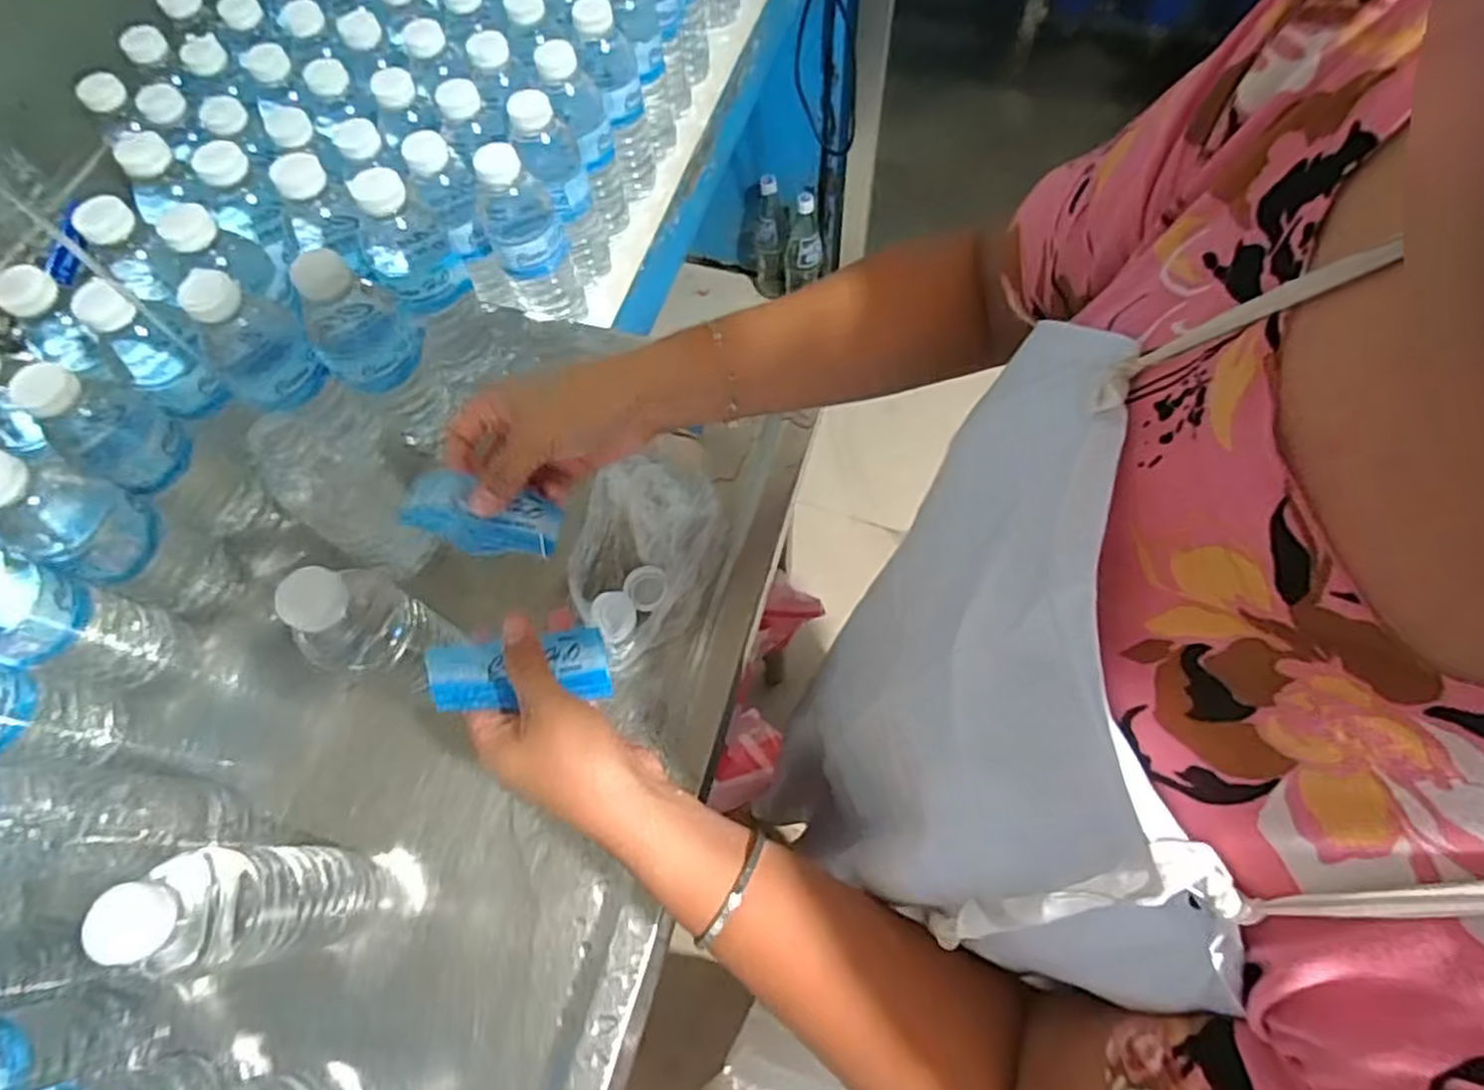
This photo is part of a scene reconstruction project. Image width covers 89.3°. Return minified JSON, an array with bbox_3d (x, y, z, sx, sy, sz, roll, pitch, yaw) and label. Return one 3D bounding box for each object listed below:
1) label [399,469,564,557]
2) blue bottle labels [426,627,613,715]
[{"bbox_3d":[-0.148,-0.017,0.422,0.090,0.012,0.040,15,68,3],"label":"label"},{"bbox_3d":[-0.119,0.067,0.408,0.093,0.015,0.040,-4,64,-21],"label":"blue bottle labels"}]

